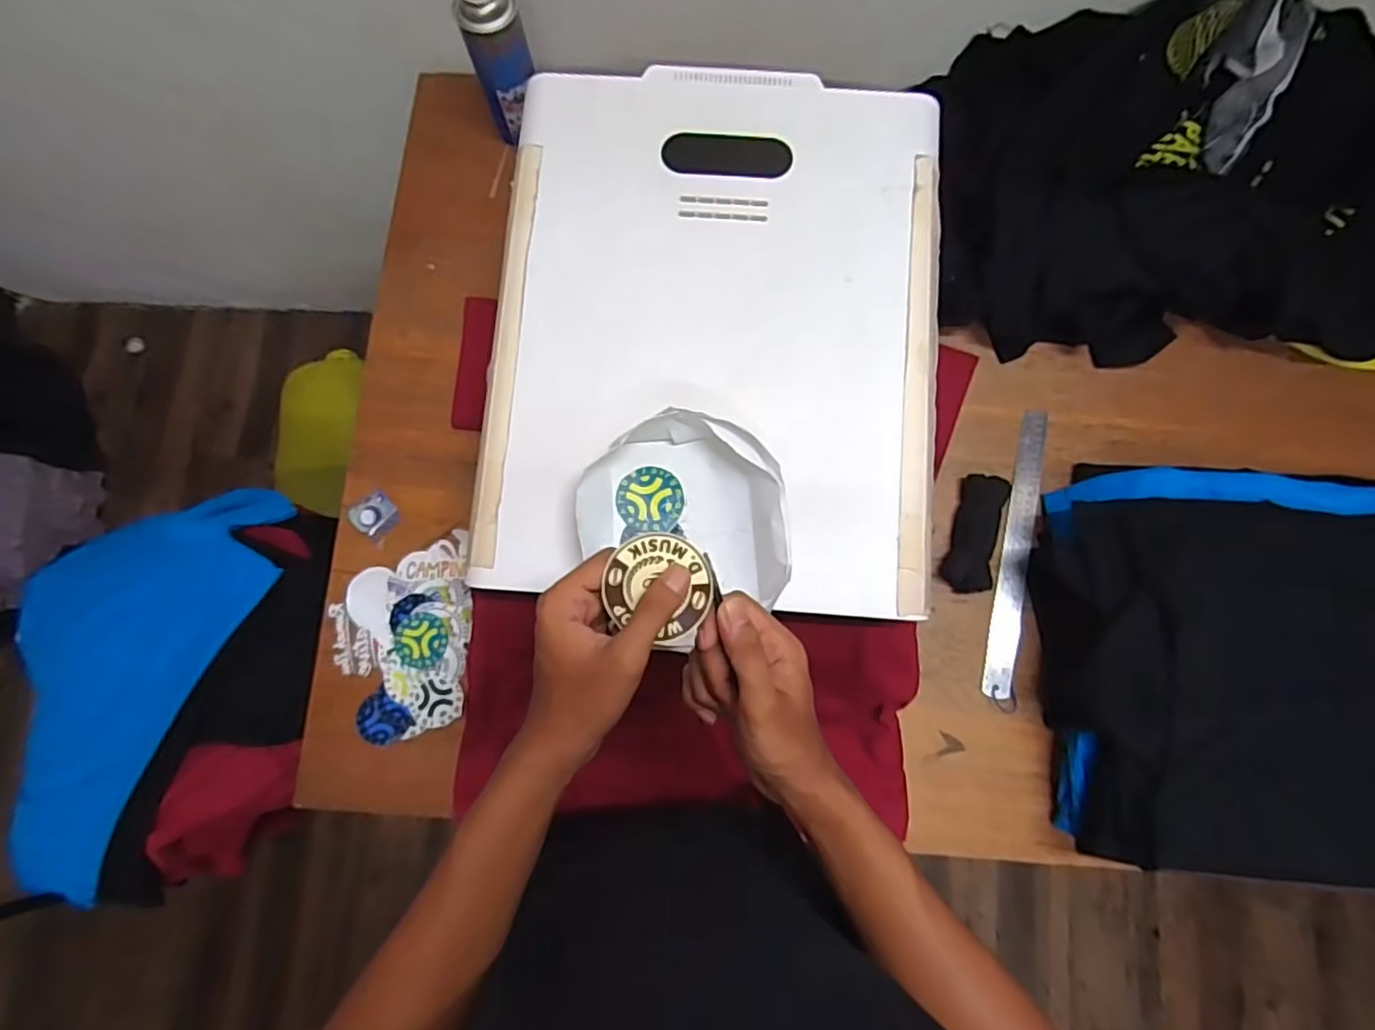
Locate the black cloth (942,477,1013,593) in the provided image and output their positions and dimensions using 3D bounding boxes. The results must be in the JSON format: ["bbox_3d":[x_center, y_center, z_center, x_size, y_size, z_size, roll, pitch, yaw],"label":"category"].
[{"bbox_3d":[0.311,0.020,0.695,0.044,0.027,0.125,17,81,3],"label":"black cloth"}]

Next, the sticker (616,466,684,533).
[{"bbox_3d":[-0.032,-0.013,0.556,0.055,0.005,0.055,0,80,0],"label":"sticker"}]

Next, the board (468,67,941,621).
[{"bbox_3d":[0.027,-0.176,0.585,0.395,0.026,0.496,4,78,1],"label":"board"}]

